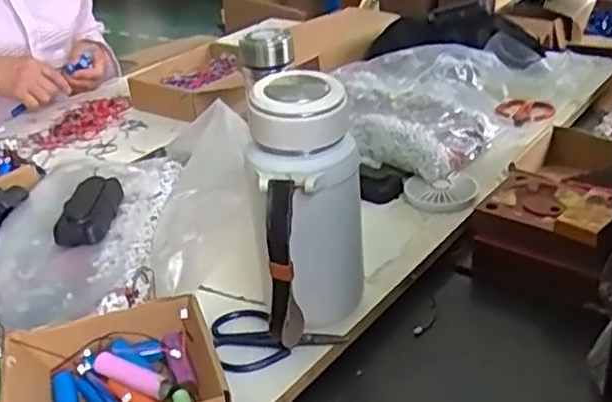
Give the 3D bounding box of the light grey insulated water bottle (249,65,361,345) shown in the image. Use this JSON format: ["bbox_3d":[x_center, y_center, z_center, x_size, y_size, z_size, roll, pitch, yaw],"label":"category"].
[{"bbox_3d":[0.001,0.009,0.579,0.092,0.207,0.097,-5,30,1],"label":"light grey insulated water bottle"}]

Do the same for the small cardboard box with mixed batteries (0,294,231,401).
[{"bbox_3d":[-0.158,0.150,0.538,0.176,0.053,0.145,-13,30,-14],"label":"small cardboard box with mixed batteries"}]

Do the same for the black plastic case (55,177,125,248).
[{"bbox_3d":[-0.229,0.007,0.725,0.051,0.029,0.111,-6,30,-1],"label":"black plastic case"}]

